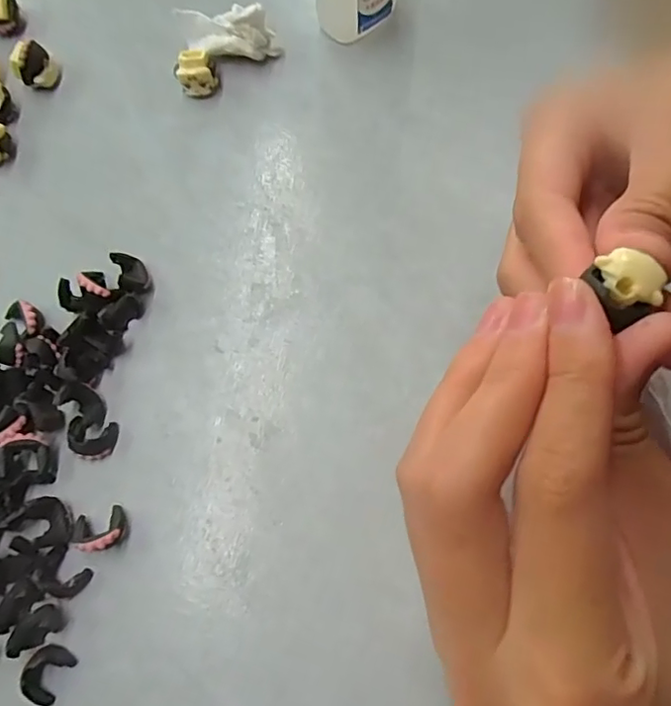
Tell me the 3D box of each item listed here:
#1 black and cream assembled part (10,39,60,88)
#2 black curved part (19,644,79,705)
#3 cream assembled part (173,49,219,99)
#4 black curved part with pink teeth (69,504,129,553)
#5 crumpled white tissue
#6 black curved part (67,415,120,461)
[{"bbox_3d":[-0.122,-0.116,0.233,0.016,0.015,0.013,-38,77,-10],"label":"black and cream assembled part"},{"bbox_3d":[-0.088,0.098,0.172,0.012,0.006,0.015,27,76,8],"label":"black curved part"},{"bbox_3d":[-0.057,-0.112,0.230,0.014,0.016,0.012,-23,75,-6],"label":"cream assembled part"},{"bbox_3d":[-0.077,0.058,0.183,0.017,0.010,0.013,-17,74,-4],"label":"black curved part with pink teeth"},{"bbox_3d":[-0.044,-0.130,0.231,0.039,0.020,0.015,5,74,3],"label":"crumpled white tissue"},{"bbox_3d":[-0.084,0.029,0.194,0.016,0.006,0.014,7,74,3],"label":"black curved part"}]

